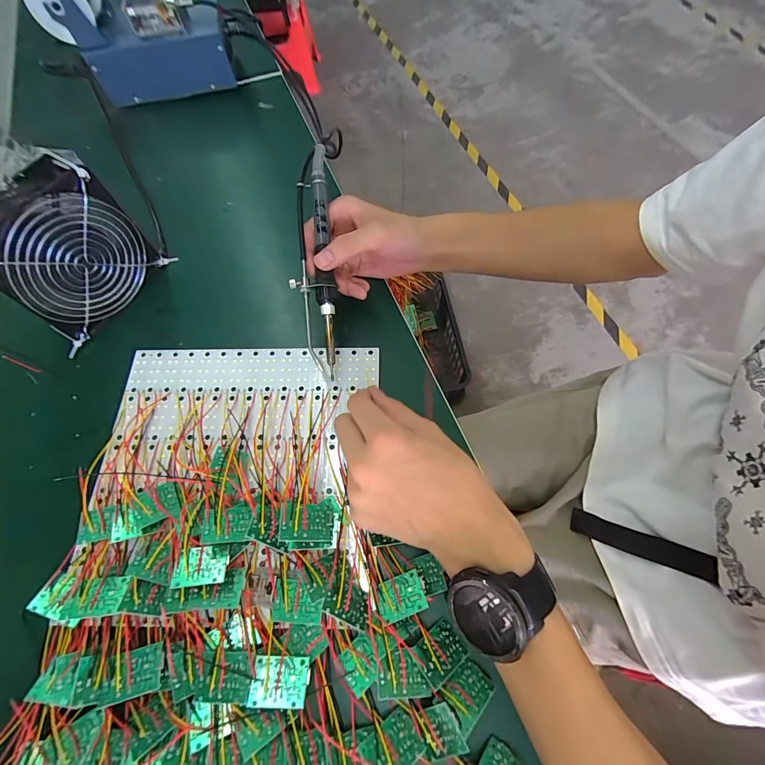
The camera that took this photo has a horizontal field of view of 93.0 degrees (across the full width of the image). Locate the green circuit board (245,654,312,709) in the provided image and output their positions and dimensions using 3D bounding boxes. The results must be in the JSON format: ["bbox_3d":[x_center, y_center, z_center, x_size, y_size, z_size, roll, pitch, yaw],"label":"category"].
[{"bbox_3d":[-0.066,0.191,0.232,0.036,0.004,0.027,1,48,-1],"label":"green circuit board"}]

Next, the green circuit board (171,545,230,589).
[{"bbox_3d":[-0.128,0.130,0.258,0.035,0.004,0.026,-2,47,-11],"label":"green circuit board"}]

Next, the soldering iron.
[{"bbox_3d":[-0.062,-0.111,0.335,0.034,0.037,0.207,-3,89,-1],"label":"soldering iron"}]

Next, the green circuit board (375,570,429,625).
[{"bbox_3d":[0.012,0.150,0.256,0.033,0.004,0.026,-23,50,1],"label":"green circuit board"}]

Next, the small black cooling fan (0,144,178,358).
[{"bbox_3d":[-0.283,-0.117,0.333,0.053,0.121,0.127,32,71,16],"label":"small black cooling fan"}]

